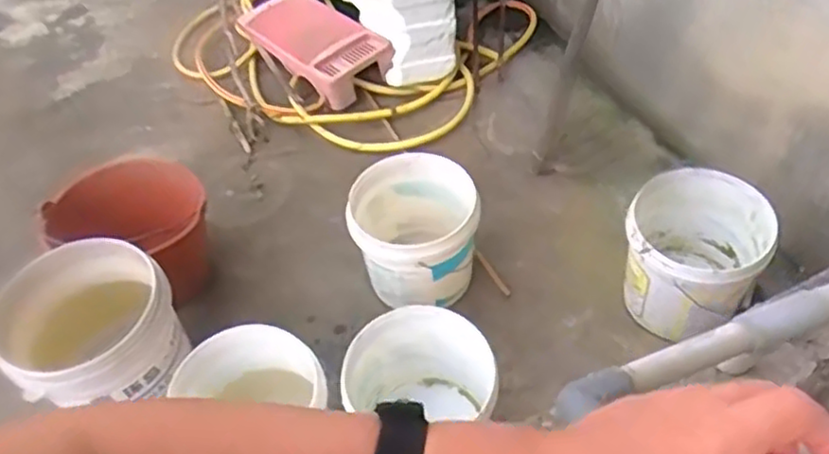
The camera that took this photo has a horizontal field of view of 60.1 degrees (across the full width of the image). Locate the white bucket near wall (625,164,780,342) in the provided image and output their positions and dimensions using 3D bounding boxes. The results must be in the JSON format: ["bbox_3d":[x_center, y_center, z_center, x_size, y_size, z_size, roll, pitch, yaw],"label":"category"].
[{"bbox_3d":[0.547,0.058,1.429,0.251,0.216,0.271,-3,51,4],"label":"white bucket near wall"}]

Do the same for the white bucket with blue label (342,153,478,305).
[{"bbox_3d":[0.007,0.019,1.528,0.251,0.268,0.270,-3,51,4],"label":"white bucket with blue label"}]

